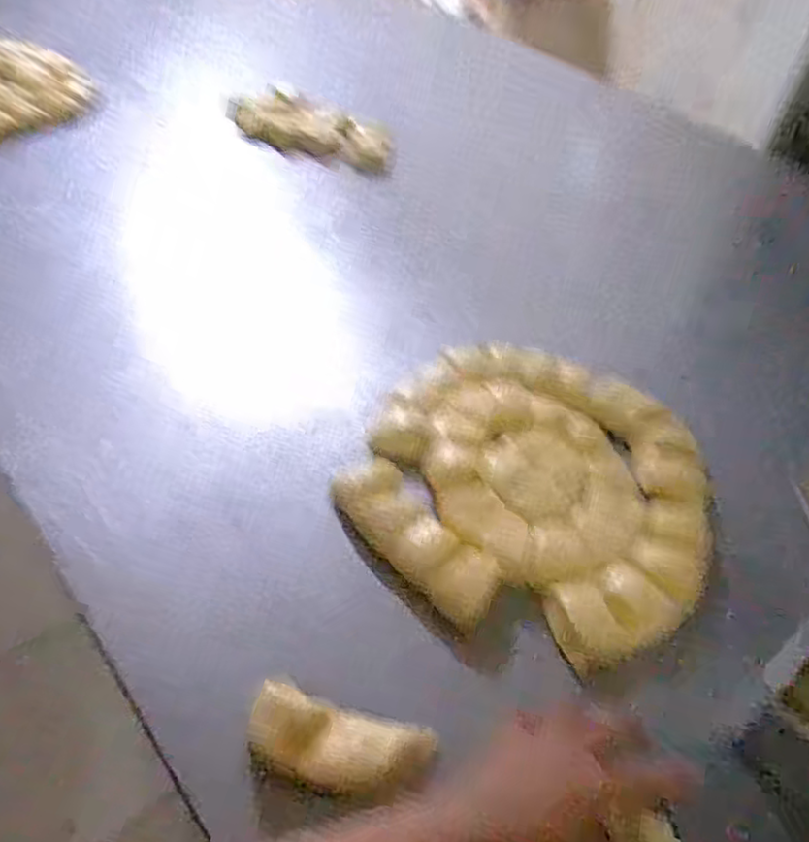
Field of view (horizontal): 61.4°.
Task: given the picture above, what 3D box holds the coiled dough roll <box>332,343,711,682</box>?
[{"bbox_3d":[0.109,0.046,0.565,0.283,0.023,0.285,3,46,-4],"label":"coiled dough roll"}]

